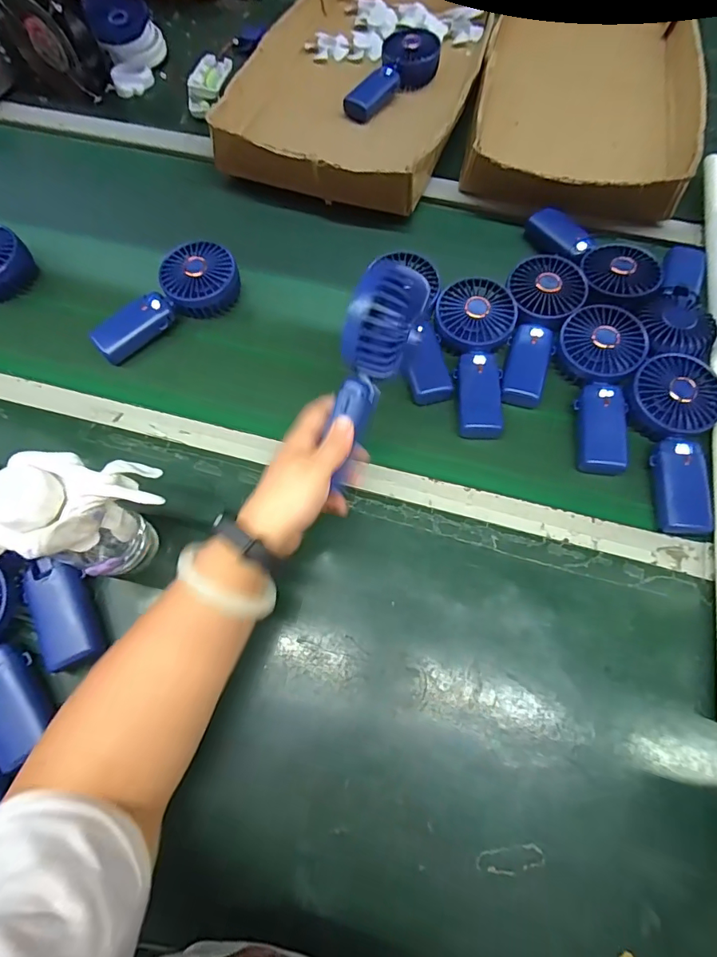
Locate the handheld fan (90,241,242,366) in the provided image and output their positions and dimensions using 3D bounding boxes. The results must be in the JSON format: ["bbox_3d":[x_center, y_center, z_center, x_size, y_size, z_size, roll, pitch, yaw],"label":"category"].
[{"bbox_3d":[-0.227,-0.208,0.539,0.180,0.047,0.078,-38,72,-16],"label":"handheld fan"}]

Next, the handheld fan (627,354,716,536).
[{"bbox_3d":[0.319,-0.035,0.465,0.085,0.030,0.180,4,78,1],"label":"handheld fan"}]

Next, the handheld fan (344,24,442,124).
[{"bbox_3d":[0.047,-0.608,0.704,0.076,0.049,0.171,38,83,15],"label":"handheld fan"}]

